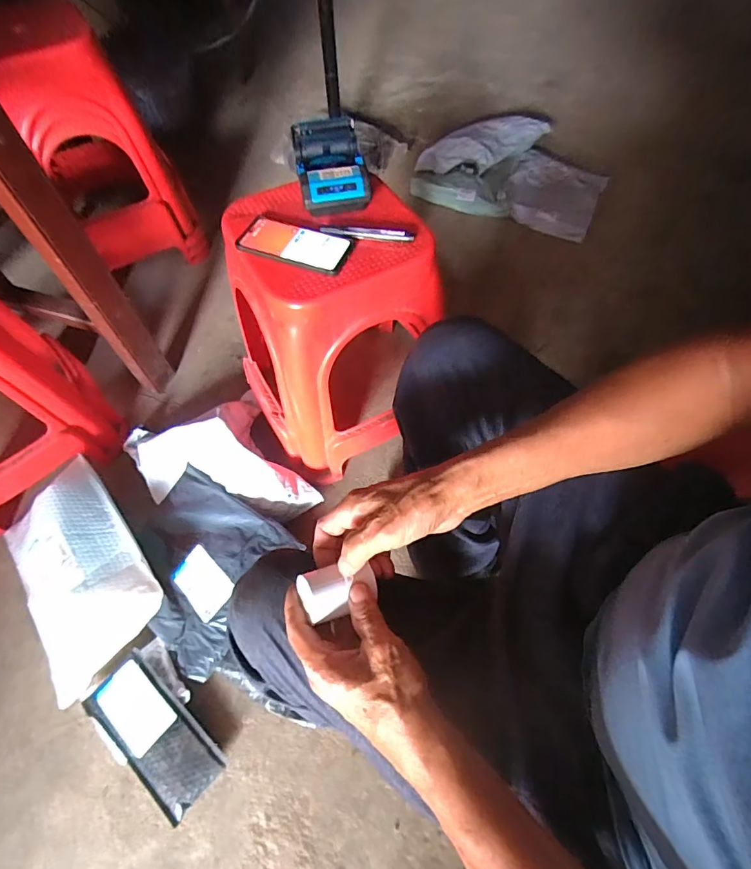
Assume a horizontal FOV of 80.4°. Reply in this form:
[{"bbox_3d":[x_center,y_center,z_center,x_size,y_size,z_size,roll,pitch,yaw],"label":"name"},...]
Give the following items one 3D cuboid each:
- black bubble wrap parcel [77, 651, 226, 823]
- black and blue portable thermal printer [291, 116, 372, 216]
[{"bbox_3d":[-0.350,0.470,0.703,0.238,0.035,0.115,38,71,17],"label":"black bubble wrap parcel"},{"bbox_3d":[-0.061,-0.374,0.609,0.095,0.068,0.111,-9,58,-5],"label":"black and blue portable thermal printer"}]

